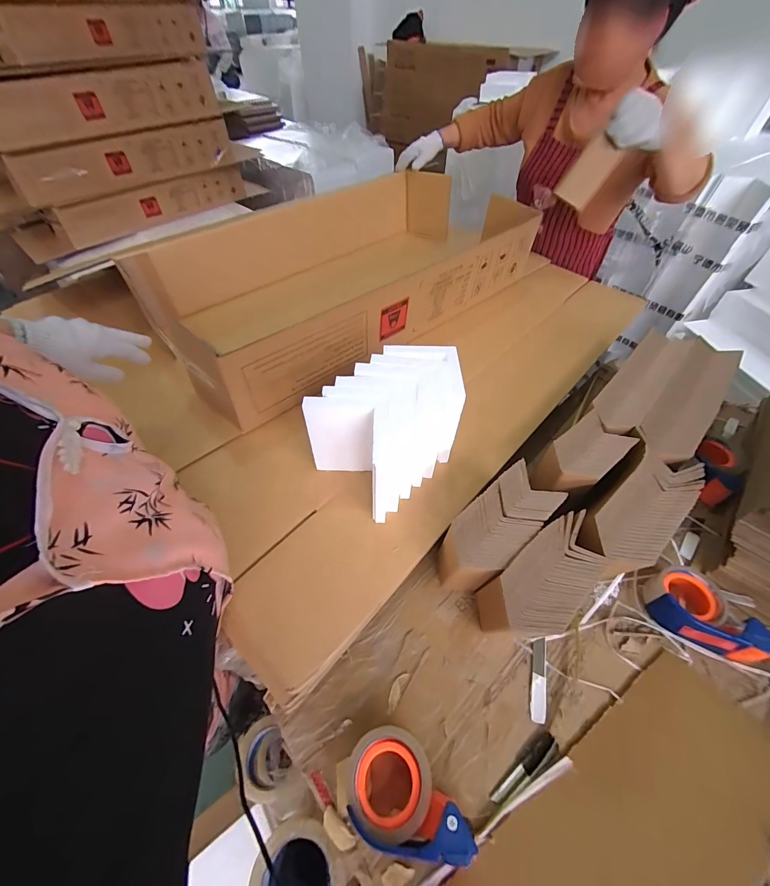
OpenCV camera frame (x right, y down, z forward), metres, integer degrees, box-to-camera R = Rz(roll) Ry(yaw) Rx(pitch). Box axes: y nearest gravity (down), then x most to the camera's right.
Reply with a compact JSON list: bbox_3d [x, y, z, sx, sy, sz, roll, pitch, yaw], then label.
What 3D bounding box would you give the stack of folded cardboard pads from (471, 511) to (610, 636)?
[{"bbox_3d":[0.212,0.202,0.503,0.161,0.167,0.083,-34,59,-24],"label":"stack of folded cardboard pads"}]

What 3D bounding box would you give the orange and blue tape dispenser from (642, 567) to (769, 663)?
[{"bbox_3d":[0.476,0.250,0.525,0.134,0.073,0.104,17,54,14],"label":"orange and blue tape dispenser"}]

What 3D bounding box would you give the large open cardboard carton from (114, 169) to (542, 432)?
[{"bbox_3d":[-0.100,-0.429,0.893,0.970,0.227,0.543,-32,59,-23],"label":"large open cardboard carton"}]

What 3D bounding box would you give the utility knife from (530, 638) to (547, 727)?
[{"bbox_3d":[0.218,0.334,0.501,0.019,0.004,0.103,7,49,19],"label":"utility knife"}]

